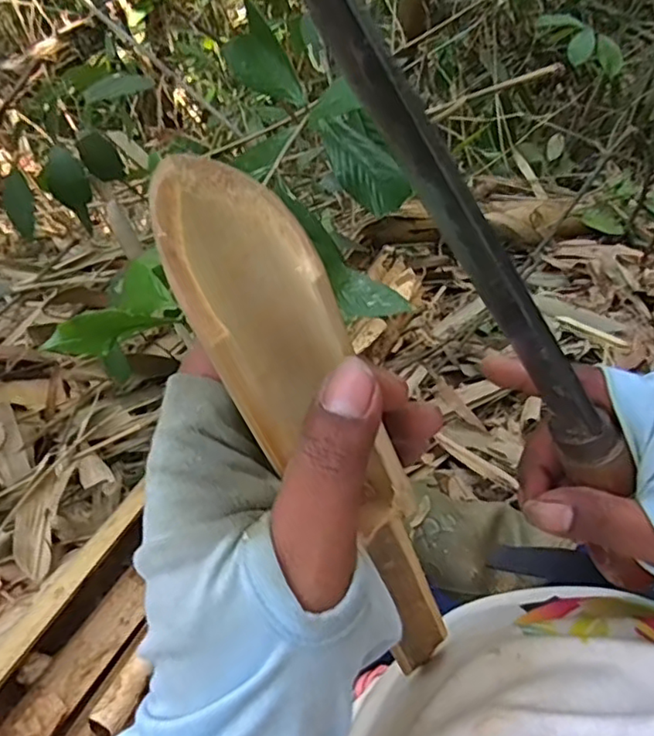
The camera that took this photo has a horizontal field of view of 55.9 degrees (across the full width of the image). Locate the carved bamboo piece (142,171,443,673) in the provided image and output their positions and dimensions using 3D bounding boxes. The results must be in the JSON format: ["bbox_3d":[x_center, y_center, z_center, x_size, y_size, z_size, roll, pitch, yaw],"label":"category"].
[{"bbox_3d":[0.013,0.054,0.235,0.038,0.283,0.021,-35,42,-12],"label":"carved bamboo piece"}]

